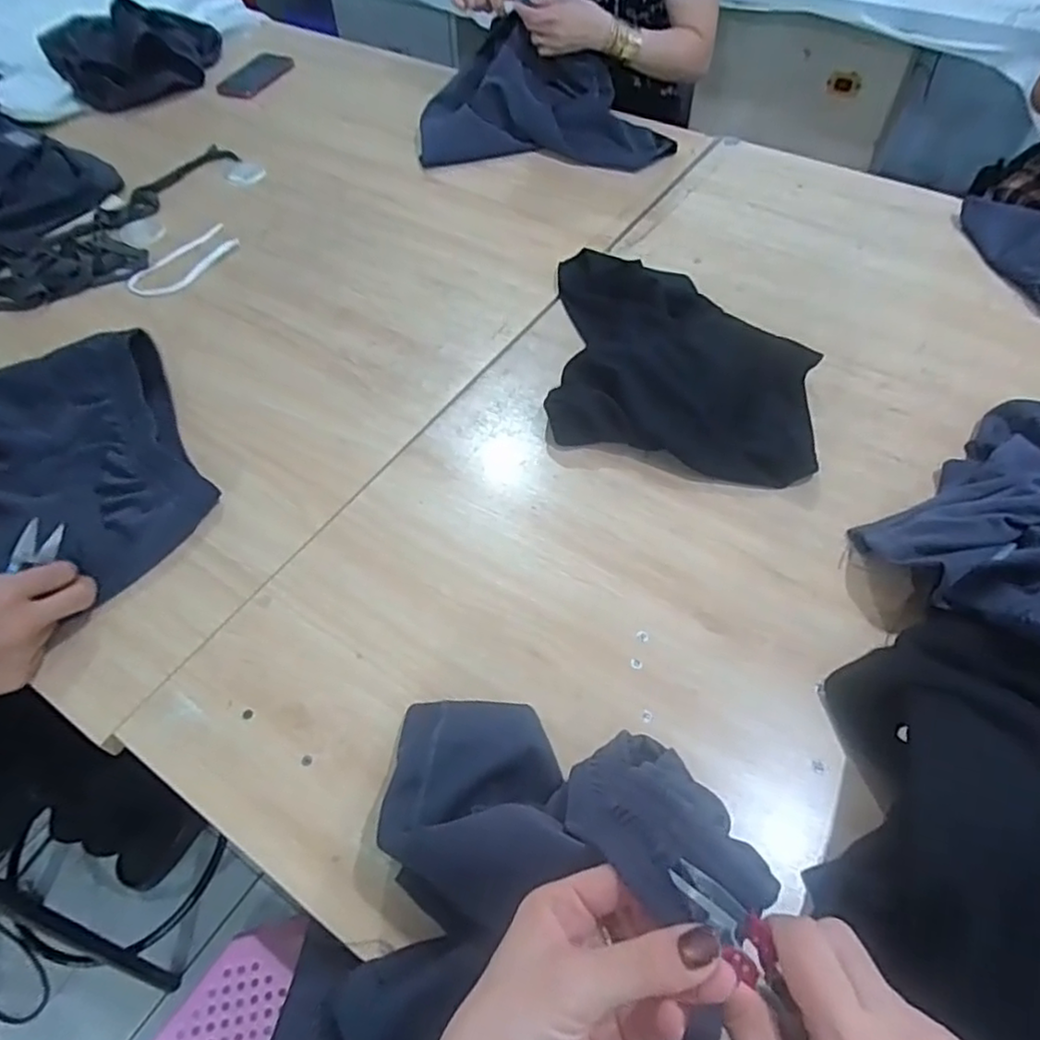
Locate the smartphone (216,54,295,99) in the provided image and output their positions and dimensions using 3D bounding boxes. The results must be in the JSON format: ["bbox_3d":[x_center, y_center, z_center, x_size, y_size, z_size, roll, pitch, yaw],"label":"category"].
[{"bbox_3d":[-0.493,-0.834,1.226,0.093,0.008,0.164,21,59,16],"label":"smartphone"}]

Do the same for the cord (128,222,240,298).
[{"bbox_3d":[-0.462,-0.357,0.901,0.080,0.005,0.166,29,62,20],"label":"cord"}]

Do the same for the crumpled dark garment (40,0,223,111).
[{"bbox_3d":[-0.704,-0.873,1.209,0.301,0.094,0.212,-27,59,-15],"label":"crumpled dark garment"}]

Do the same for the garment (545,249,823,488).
[{"bbox_3d":[0.177,-0.199,0.743,0.297,0.051,0.335,8,56,8],"label":"garment"}]

